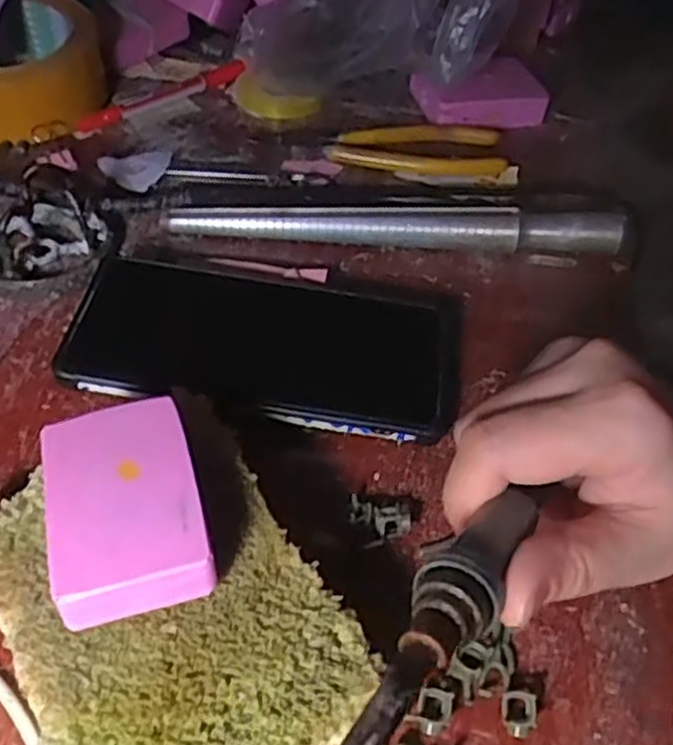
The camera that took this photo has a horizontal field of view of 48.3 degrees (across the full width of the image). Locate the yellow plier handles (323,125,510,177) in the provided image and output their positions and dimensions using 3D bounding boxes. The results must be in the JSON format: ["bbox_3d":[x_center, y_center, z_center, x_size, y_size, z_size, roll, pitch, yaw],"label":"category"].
[{"bbox_3d":[0.049,-0.140,0.465,0.110,0.007,0.049,2,47,-4],"label":"yellow plier handles"}]

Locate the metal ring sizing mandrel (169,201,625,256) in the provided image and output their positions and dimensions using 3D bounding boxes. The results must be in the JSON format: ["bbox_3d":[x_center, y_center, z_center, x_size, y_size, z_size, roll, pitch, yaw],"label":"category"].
[{"bbox_3d":[0.034,-0.079,0.399,0.239,0.018,0.019,2,47,-4],"label":"metal ring sizing mandrel"}]

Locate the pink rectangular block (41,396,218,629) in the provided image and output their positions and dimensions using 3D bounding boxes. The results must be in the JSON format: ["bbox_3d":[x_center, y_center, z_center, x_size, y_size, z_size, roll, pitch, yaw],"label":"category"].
[{"bbox_3d":[-0.064,0.040,0.229,0.042,0.022,0.068,-11,50,-15],"label":"pink rectangular block"}]

